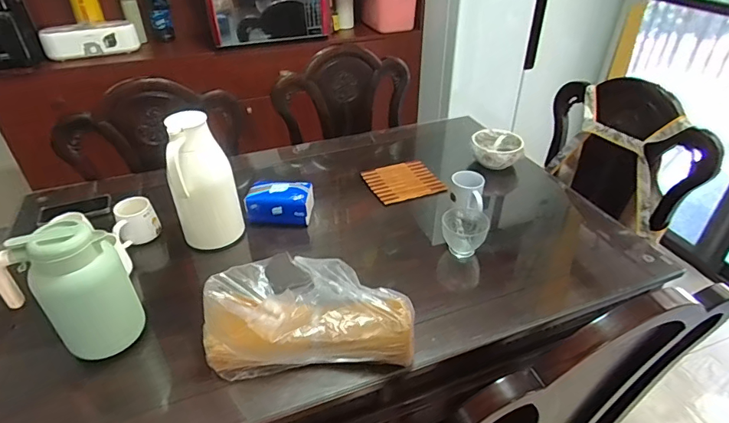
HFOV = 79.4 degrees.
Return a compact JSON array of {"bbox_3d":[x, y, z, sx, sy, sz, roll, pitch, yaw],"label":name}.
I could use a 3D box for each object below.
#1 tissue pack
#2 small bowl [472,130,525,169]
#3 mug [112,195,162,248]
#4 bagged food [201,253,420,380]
[{"bbox_3d":[-0.218,-0.023,1.139,0.168,0.077,0.096,0,36,1],"label":"tissue pack"},{"bbox_3d":[0.416,-0.197,1.374,0.155,0.061,0.148,0,36,0],"label":"small bowl"},{"bbox_3d":[-0.541,0.032,1.047,0.096,0.096,0.088,-18,39,-22],"label":"mug"},{"bbox_3d":[-0.097,0.168,0.803,0.363,0.141,0.228,-2,36,-3],"label":"bagged food"}]

